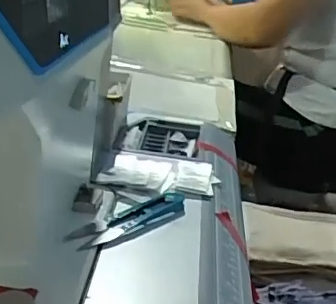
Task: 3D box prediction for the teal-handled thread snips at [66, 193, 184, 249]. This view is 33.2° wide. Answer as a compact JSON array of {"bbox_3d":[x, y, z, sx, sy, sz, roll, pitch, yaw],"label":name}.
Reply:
[{"bbox_3d":[-0.027,0.055,0.453,0.035,0.009,0.118,22,26,33],"label":"teal-handled thread snips"}]

